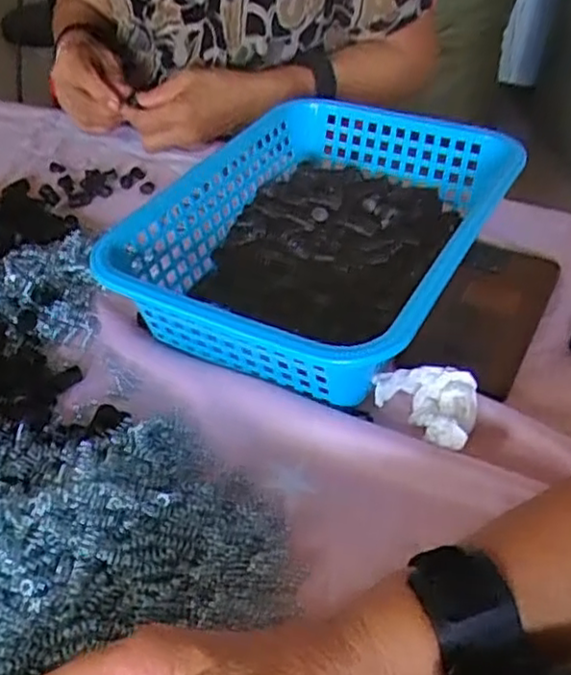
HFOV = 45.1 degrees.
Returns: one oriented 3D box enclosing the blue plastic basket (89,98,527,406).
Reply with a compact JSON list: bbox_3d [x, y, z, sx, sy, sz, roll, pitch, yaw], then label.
[{"bbox_3d":[0.033,-0.077,0.520,0.212,0.076,0.298,20,47,22],"label":"blue plastic basket"}]

